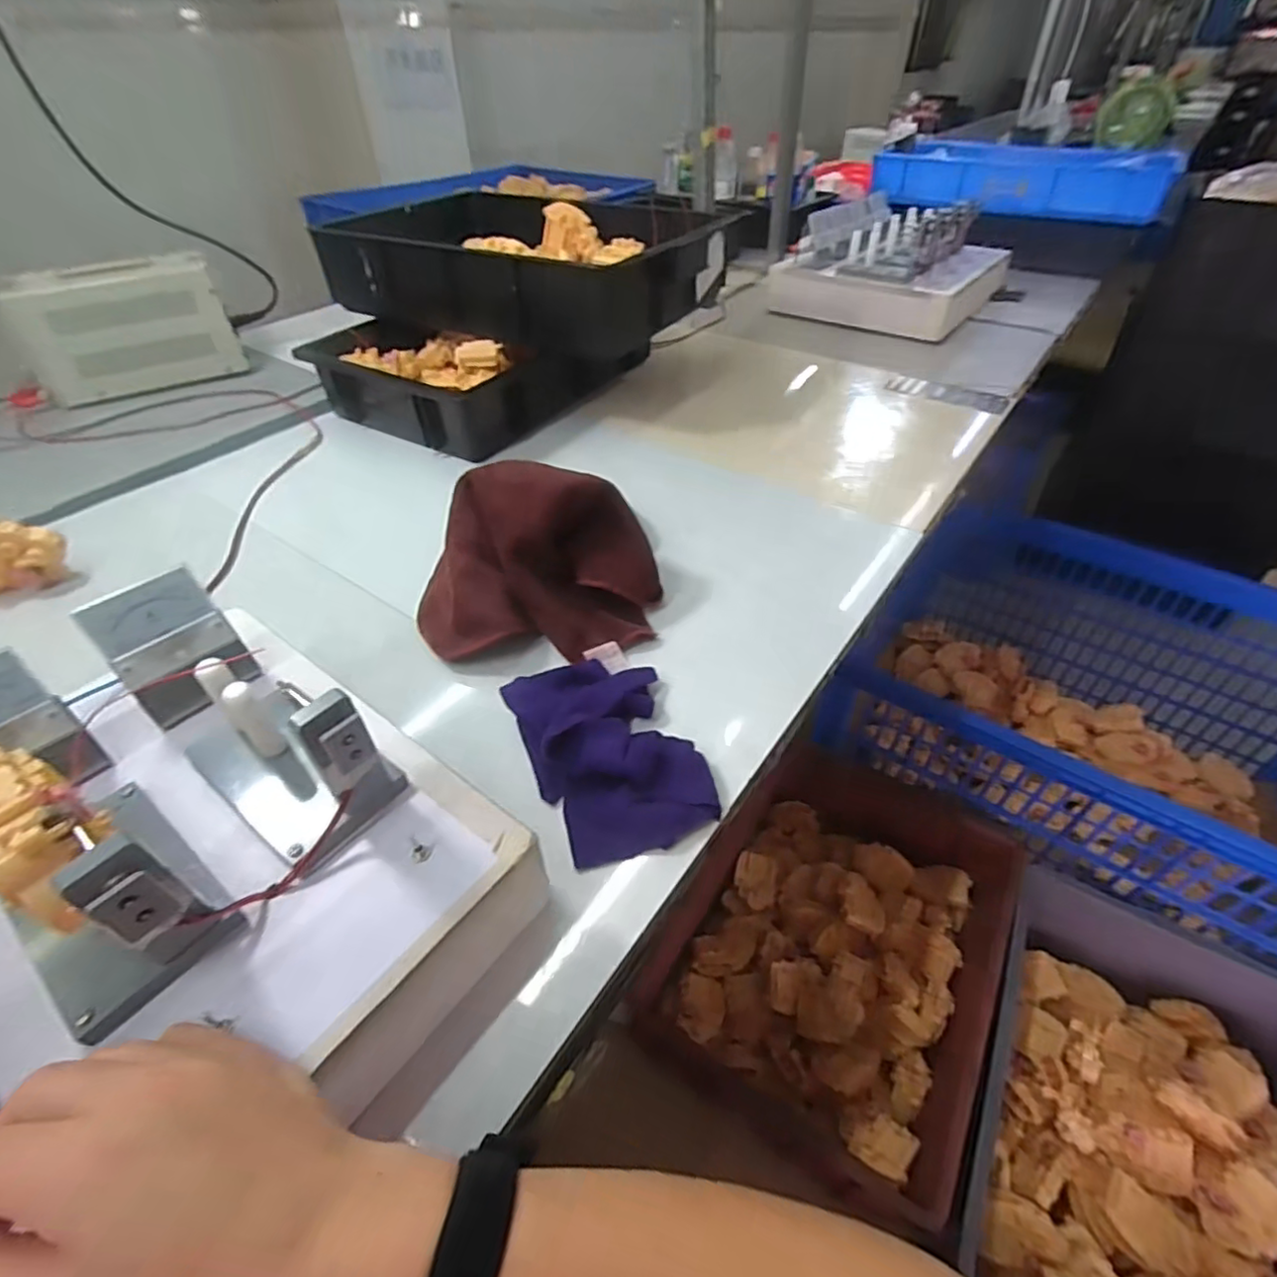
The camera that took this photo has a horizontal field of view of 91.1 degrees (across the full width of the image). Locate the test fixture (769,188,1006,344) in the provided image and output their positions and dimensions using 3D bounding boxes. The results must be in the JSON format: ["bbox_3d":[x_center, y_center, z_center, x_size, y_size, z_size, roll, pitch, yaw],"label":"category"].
[{"bbox_3d":[0.454,-0.664,1.108,0.314,0.133,0.367,24,49,24],"label":"test fixture"}]

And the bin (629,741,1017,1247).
[{"bbox_3d":[0.296,0.451,0.946,0.402,0.173,0.553,21,48,22],"label":"bin"}]

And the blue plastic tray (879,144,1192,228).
[{"bbox_3d":[0.846,-1.028,1.383,0.566,0.099,0.374,22,48,22],"label":"blue plastic tray"}]

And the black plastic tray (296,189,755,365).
[{"bbox_3d":[-0.130,-0.513,0.861,0.458,0.105,0.375,19,47,20],"label":"black plastic tray"}]

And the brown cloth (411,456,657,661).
[{"bbox_3d":[-0.083,-0.063,0.523,0.194,0.105,0.135,3,44,4],"label":"brown cloth"}]

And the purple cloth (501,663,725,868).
[{"bbox_3d":[-0.021,0.070,0.437,0.107,0.034,0.158,-17,46,-16],"label":"purple cloth"}]

